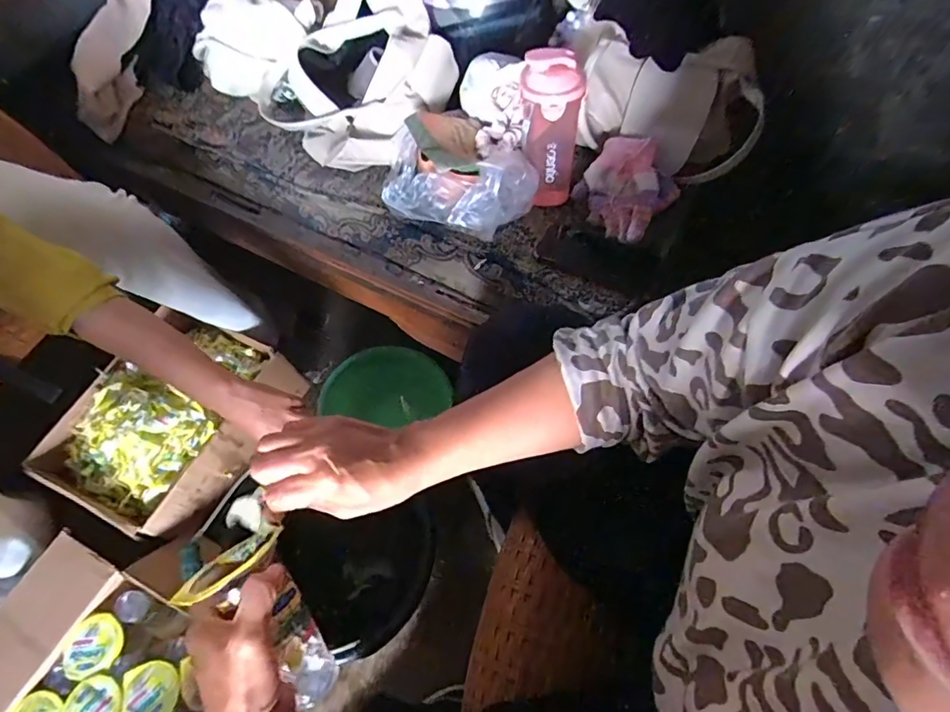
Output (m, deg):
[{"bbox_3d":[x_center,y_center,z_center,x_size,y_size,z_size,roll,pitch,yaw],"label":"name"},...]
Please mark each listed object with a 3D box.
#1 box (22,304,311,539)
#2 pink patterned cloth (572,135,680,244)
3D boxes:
[{"bbox_3d":[-0.519,0.097,0.845,0.297,0.130,0.357,25,66,12],"label":"box"},{"bbox_3d":[0.215,-0.238,0.702,0.117,0.035,0.132,41,93,7],"label":"pink patterned cloth"}]

